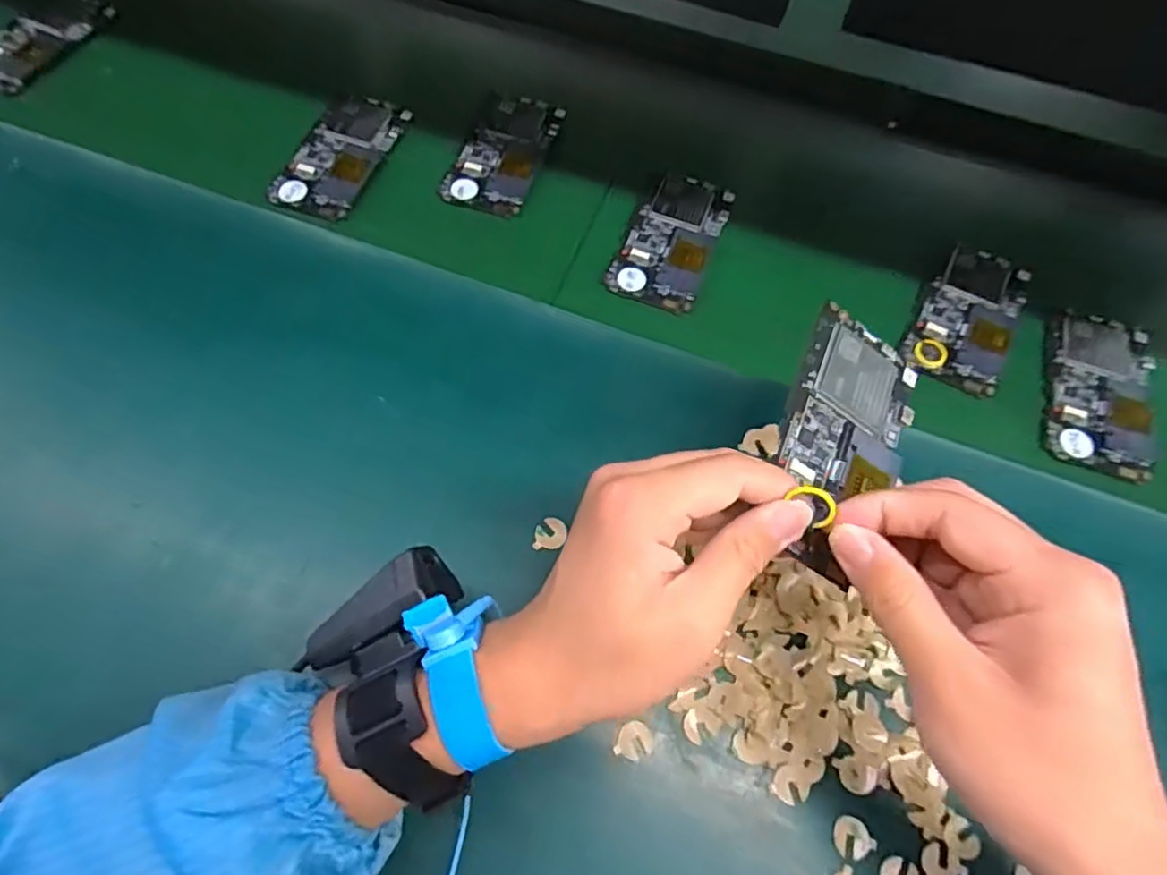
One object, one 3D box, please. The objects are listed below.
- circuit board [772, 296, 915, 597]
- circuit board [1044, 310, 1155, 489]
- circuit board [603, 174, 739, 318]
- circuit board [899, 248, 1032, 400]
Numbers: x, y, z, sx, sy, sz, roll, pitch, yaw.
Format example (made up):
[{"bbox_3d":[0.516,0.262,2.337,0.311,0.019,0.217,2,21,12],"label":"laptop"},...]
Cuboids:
[{"bbox_3d":[0.120,0.000,0.295,0.064,0.009,0.123,32,68,-13],"label":"circuit board"},{"bbox_3d":[0.345,-0.034,0.428,0.064,0.012,0.126,20,63,9],"label":"circuit board"},{"bbox_3d":[0.067,-0.148,0.471,0.063,0.004,0.123,22,63,10],"label":"circuit board"},{"bbox_3d":[0.272,-0.087,0.451,0.062,0.010,0.120,27,64,13],"label":"circuit board"}]

